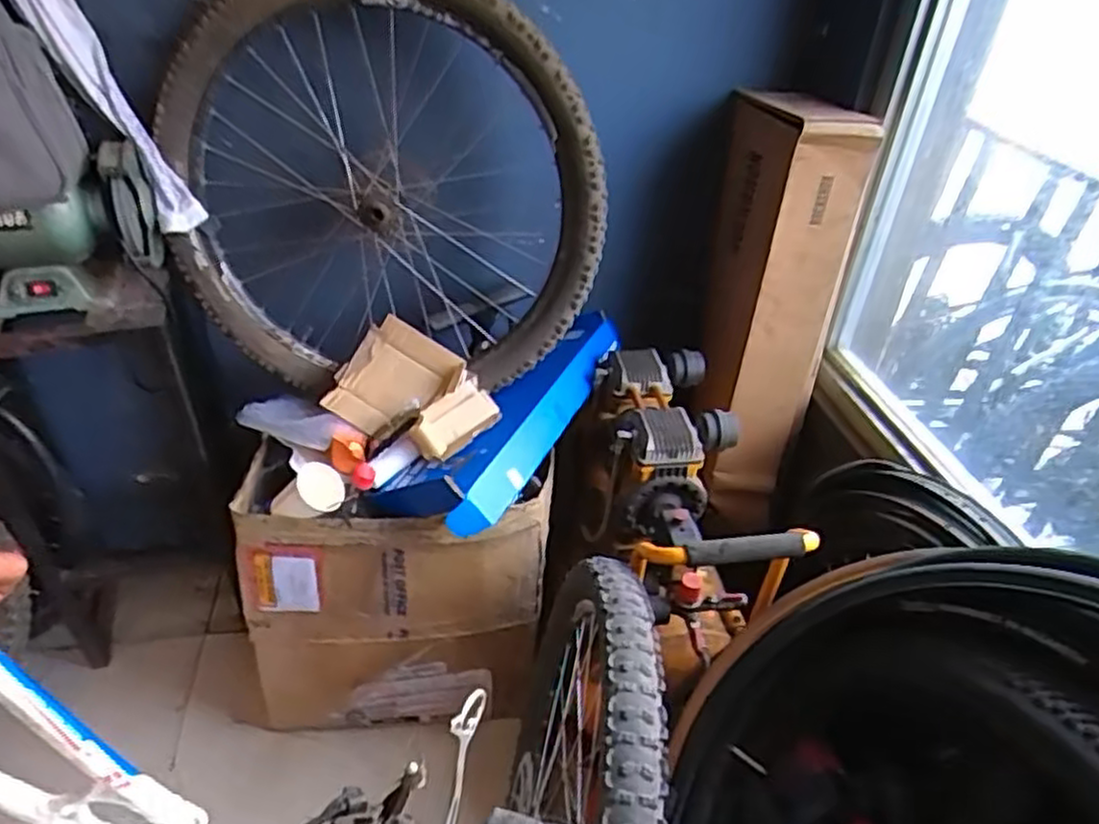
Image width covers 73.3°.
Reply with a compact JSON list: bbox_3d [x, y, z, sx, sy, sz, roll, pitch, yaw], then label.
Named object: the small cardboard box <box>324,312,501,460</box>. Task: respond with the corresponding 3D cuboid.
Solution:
[{"bbox_3d":[-0.208,-0.024,1.164,0.244,0.086,0.177,37,51,5],"label":"small cardboard box"}]

